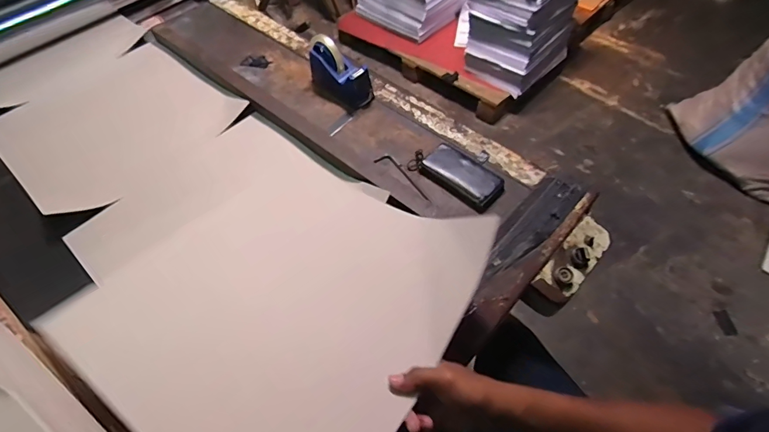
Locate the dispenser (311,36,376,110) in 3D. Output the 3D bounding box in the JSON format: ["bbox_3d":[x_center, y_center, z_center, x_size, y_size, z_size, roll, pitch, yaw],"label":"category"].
[{"bbox_3d":[-0.105,-0.325,0.937,0.167,0.108,0.072,37,64,24],"label":"dispenser"}]

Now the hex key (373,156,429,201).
[{"bbox_3d":[0.040,-0.079,0.821,0.141,0.006,0.030,38,75,21],"label":"hex key"}]

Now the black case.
[{"bbox_3d":[0.152,-0.081,0.811,0.093,0.026,0.162,-39,62,-22],"label":"black case"}]

